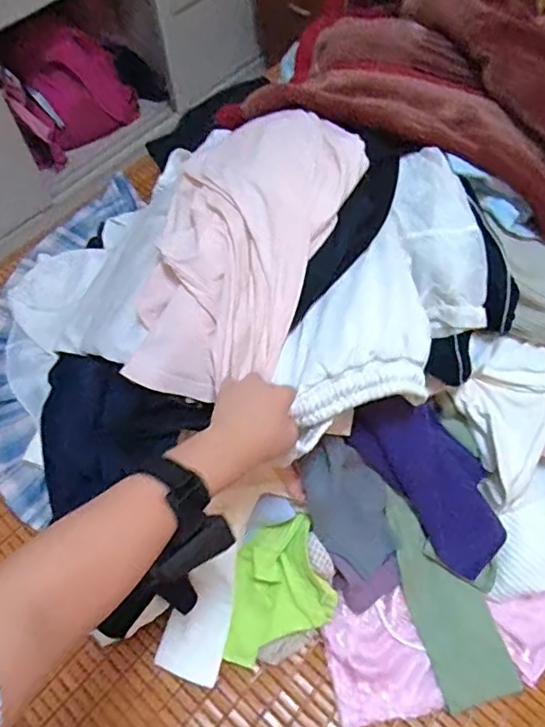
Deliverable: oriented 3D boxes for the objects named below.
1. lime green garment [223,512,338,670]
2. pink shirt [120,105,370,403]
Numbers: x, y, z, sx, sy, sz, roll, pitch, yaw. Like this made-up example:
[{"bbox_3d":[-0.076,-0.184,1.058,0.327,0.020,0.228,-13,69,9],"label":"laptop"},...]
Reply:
[{"bbox_3d":[-0.004,0.286,0.721,0.147,0.040,0.138,-21,82,-2],"label":"lime green garment"},{"bbox_3d":[-0.031,-0.149,0.671,0.214,0.118,0.378,17,62,10],"label":"pink shirt"}]

